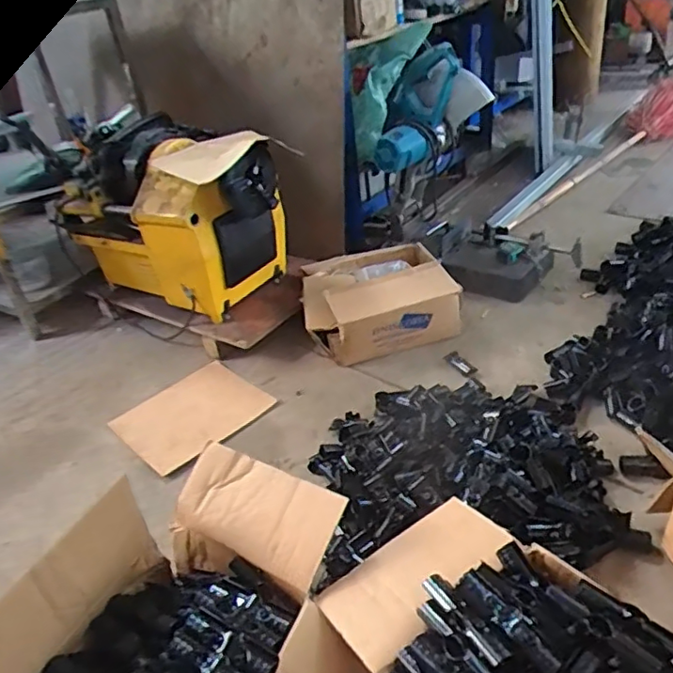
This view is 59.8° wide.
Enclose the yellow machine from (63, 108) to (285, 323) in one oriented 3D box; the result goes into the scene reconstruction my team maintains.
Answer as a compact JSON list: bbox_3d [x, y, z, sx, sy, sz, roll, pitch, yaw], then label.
[{"bbox_3d":[-0.392,-0.330,1.535,0.557,0.399,0.326,14,39,30],"label":"yellow machine"}]

